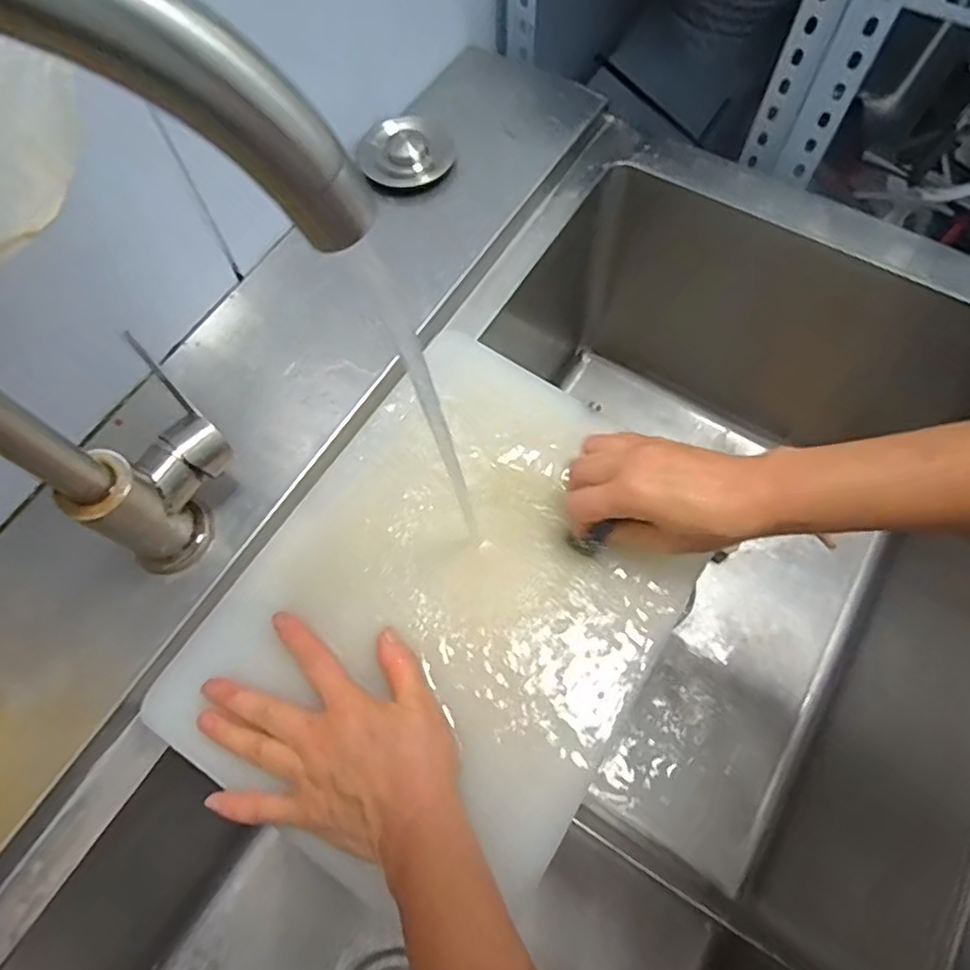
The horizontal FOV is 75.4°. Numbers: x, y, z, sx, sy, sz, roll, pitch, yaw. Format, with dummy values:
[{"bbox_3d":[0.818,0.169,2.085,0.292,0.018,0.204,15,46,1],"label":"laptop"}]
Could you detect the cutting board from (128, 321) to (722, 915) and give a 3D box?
[{"bbox_3d":[-0.017,0.073,0.432,0.266,0.019,0.346,30,71,13],"label":"cutting board"}]

